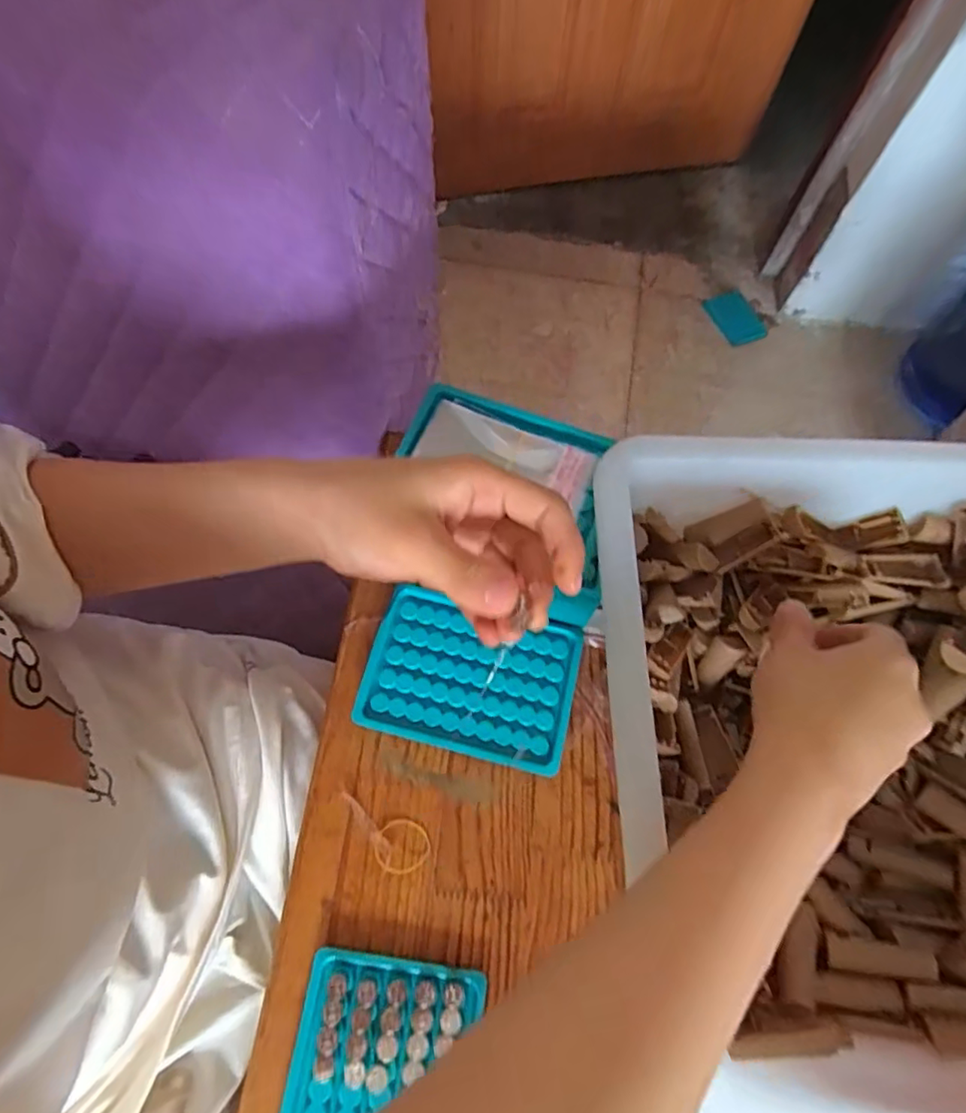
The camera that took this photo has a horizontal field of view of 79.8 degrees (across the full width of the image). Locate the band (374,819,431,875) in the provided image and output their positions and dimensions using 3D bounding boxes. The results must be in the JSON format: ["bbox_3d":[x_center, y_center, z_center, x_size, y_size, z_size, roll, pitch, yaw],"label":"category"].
[{"bbox_3d":[-0.049,0.174,0.348,0.033,0.004,0.030,2,64,-3],"label":"band"}]

